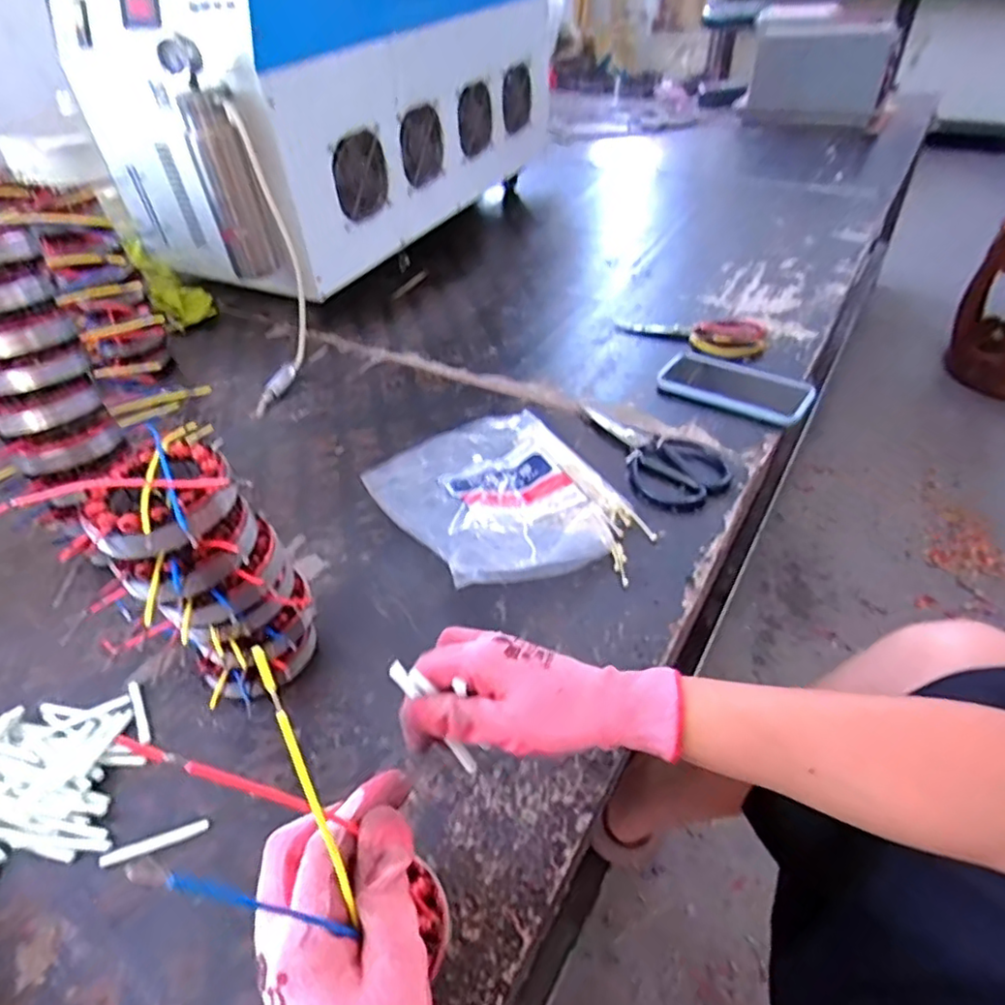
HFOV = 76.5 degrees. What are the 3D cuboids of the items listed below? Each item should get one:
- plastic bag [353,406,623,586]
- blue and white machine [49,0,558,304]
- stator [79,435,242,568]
[{"bbox_3d":[-0.006,-0.021,0.622,0.197,0.055,0.250,-24,47,-20],"label":"plastic bag"},{"bbox_3d":[-0.220,-0.684,1.059,0.357,0.360,0.812,25,51,27],"label":"blue and white machine"},{"bbox_3d":[-0.211,-0.002,0.396,0.083,0.034,0.096,-31,50,-25],"label":"stator"}]

